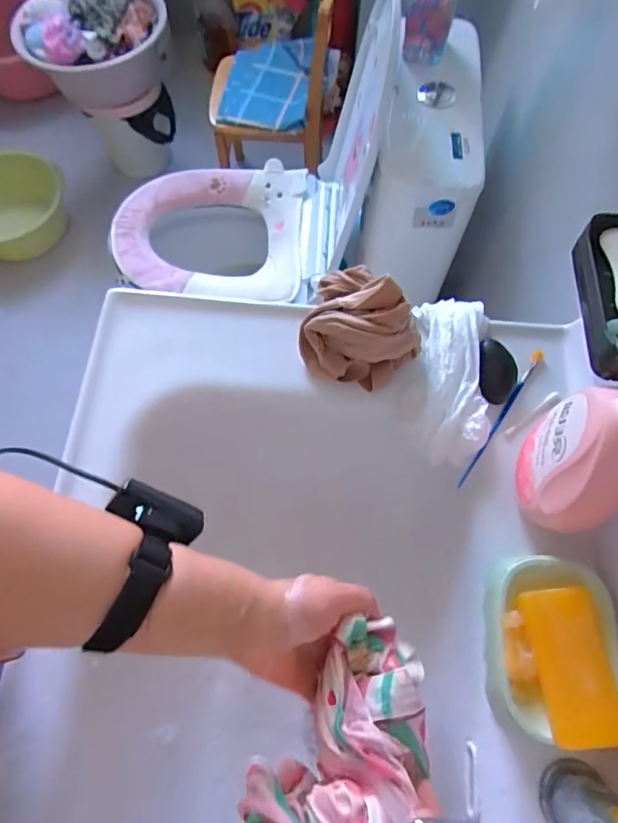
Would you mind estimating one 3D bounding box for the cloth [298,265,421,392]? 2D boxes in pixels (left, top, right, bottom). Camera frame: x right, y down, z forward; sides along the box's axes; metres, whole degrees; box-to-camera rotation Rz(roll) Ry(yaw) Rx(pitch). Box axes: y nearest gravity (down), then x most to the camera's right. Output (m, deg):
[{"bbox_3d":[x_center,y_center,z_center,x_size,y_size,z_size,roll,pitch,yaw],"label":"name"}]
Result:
[{"bbox_3d":[0.049,-0.080,0.454,0.109,0.079,0.094,20,69,7],"label":"cloth"}]

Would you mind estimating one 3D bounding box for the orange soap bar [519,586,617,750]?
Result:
[{"bbox_3d":[0.194,0.187,0.368,0.050,0.026,0.102,-11,63,18],"label":"orange soap bar"}]

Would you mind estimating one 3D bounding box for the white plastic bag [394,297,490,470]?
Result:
[{"bbox_3d":[0.129,-0.040,0.478,0.079,0.039,0.178,5,68,1],"label":"white plastic bag"}]

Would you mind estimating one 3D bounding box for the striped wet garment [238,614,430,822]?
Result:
[{"bbox_3d":[0.032,0.241,0.358,0.095,0.065,0.161,33,71,12],"label":"striped wet garment"}]

